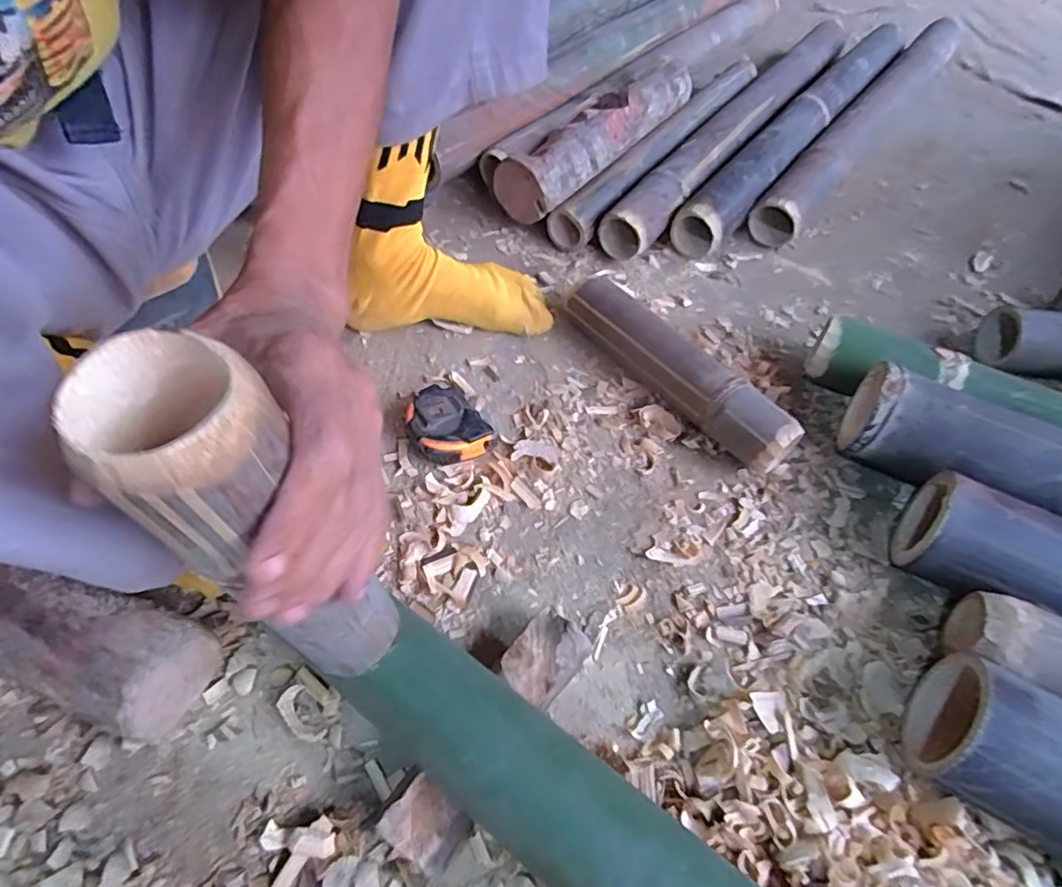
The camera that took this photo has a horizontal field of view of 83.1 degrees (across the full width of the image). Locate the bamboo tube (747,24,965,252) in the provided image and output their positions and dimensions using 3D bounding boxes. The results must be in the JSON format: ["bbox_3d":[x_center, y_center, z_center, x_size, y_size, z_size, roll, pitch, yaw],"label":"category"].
[{"bbox_3d":[0.481,-0.463,0.840,0.064,0.060,0.681,34,61,19],"label":"bamboo tube"}]

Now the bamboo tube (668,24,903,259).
[{"bbox_3d":[0.376,-0.438,0.817,0.066,0.066,0.651,34,61,18],"label":"bamboo tube"}]

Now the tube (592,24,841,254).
[{"bbox_3d":[0.281,-0.421,0.802,0.060,0.070,0.621,33,60,18],"label":"tube"}]

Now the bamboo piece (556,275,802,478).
[{"bbox_3d":[0.130,-0.070,0.557,0.052,0.057,0.252,-34,64,-23],"label":"bamboo piece"}]

